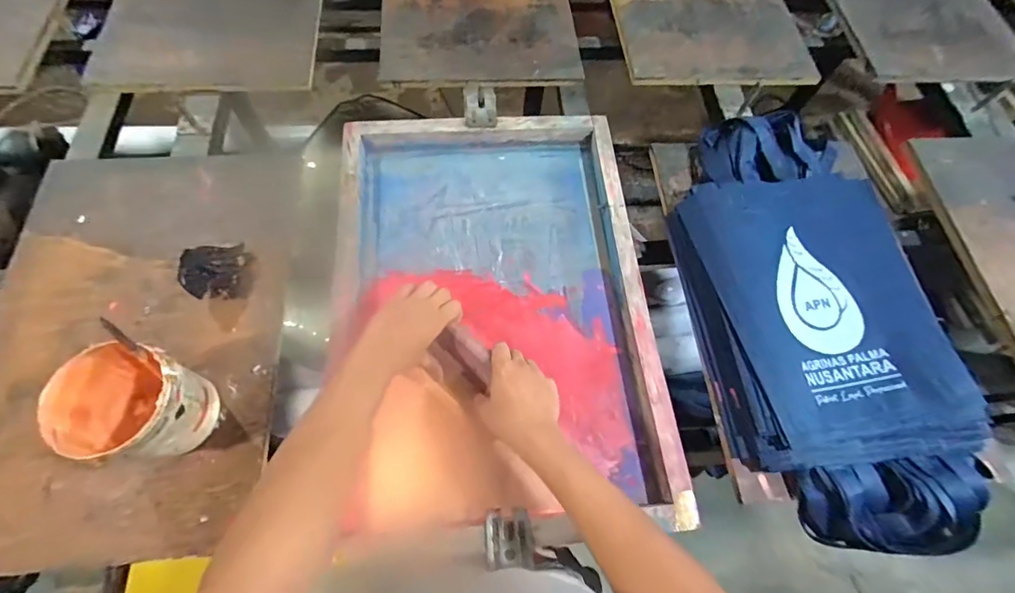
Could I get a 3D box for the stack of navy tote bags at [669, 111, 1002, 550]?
[{"bbox_3d":[0.450,-0.002,0.669,0.381,0.075,0.665,1,66,-5],"label":"stack of navy tote bags"}]

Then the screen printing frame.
[{"bbox_3d":[-0.021,-0.005,0.673,0.442,0.065,0.639,-4,64,-3],"label":"screen printing frame"}]

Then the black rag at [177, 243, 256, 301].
[{"bbox_3d":[-0.422,-0.042,0.646,0.085,0.051,0.083,-18,68,-10],"label":"black rag"}]

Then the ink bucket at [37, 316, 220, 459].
[{"bbox_3d":[-0.429,0.129,0.523,0.122,0.127,0.115,2,66,-4],"label":"ink bucket"}]

